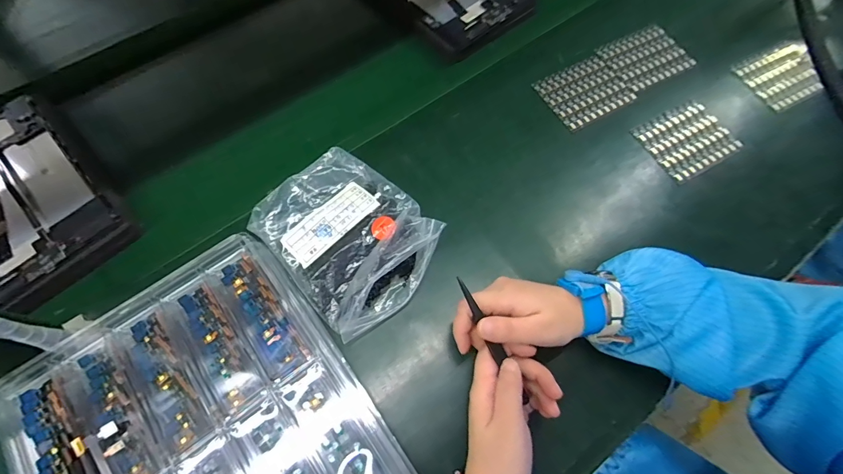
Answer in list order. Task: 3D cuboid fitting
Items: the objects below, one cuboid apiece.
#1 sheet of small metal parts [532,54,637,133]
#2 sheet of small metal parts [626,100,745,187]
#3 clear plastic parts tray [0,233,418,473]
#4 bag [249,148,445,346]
[{"bbox_3d":[0.199,-0.177,0.468,0.099,0.004,0.080,-28,67,-10],"label":"sheet of small metal parts"},{"bbox_3d":[0.303,-0.113,0.438,0.094,0.005,0.081,-27,67,-10],"label":"sheet of small metal parts"},{"bbox_3d":[-0.165,0.159,0.306,0.222,0.058,0.272,-37,69,-14],"label":"clear plastic parts tray"},{"bbox_3d":[-0.071,-0.004,0.376,0.135,0.050,0.167,-40,70,-15],"label":"bag"}]

